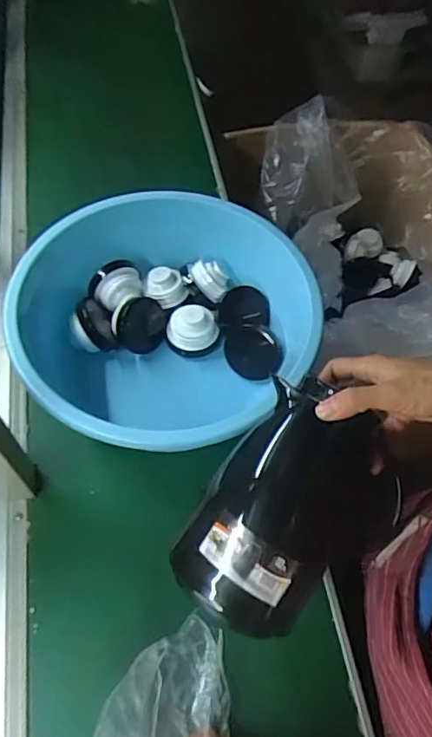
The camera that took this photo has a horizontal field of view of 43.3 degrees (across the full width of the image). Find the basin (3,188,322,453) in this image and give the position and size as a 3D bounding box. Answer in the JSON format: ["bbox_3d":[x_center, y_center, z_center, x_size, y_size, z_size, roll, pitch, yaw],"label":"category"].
[{"bbox_3d":[-0.078,-0.053,0.711,0.331,0.148,0.359,1,59,-1],"label":"basin"}]

